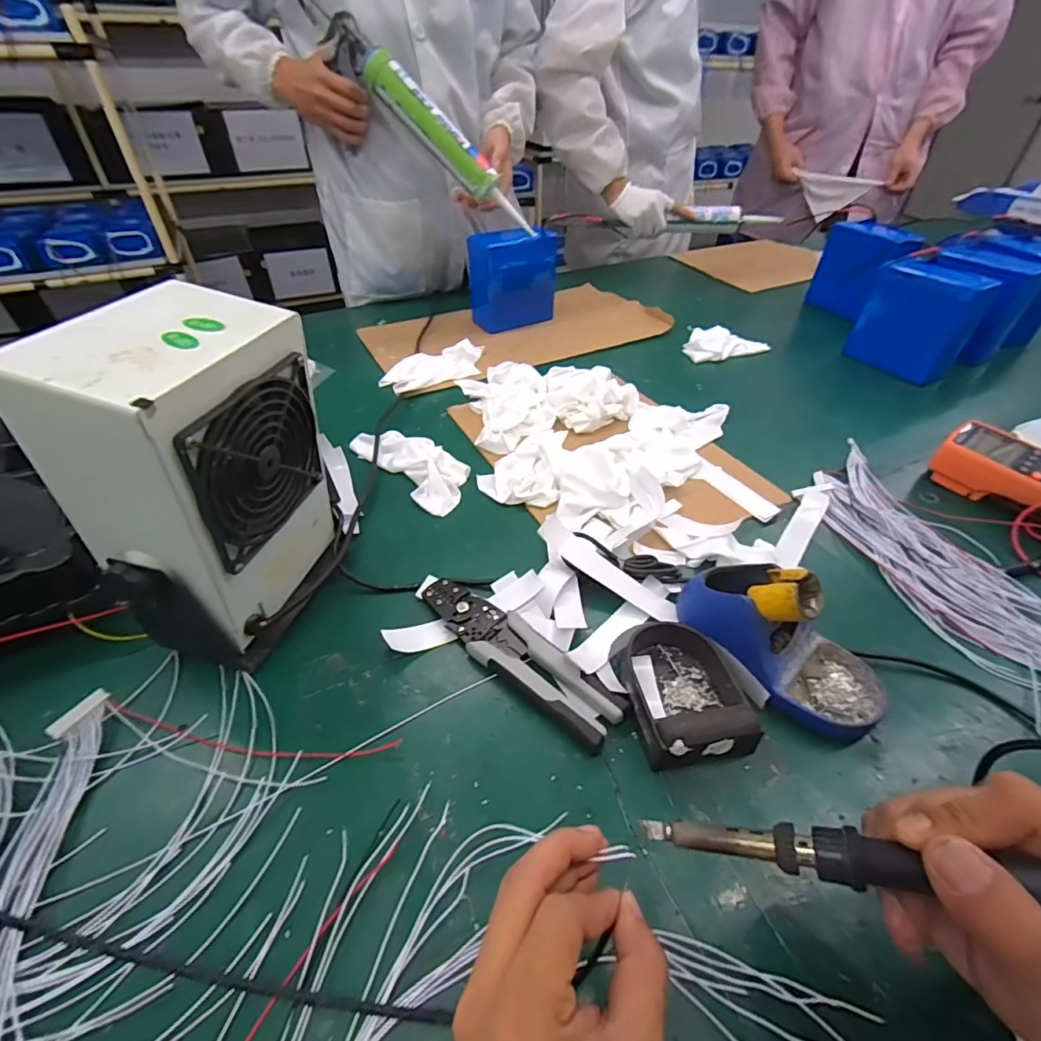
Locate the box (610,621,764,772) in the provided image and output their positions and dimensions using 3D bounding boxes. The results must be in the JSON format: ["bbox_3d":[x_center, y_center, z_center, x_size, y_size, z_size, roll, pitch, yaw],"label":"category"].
[{"bbox_3d":[0.122,0.120,0.378,0.084,0.032,0.115,-9,44,-10],"label":"box"}]

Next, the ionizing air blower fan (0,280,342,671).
[{"bbox_3d":[-0.223,-0.017,0.373,0.106,0.248,0.147,10,44,11],"label":"ionizing air blower fan"}]

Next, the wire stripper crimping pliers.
[{"bbox_3d":[-0.006,0.104,0.412,0.198,0.015,0.051,32,52,30],"label":"wire stripper crimping pliers"}]

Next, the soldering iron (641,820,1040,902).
[{"bbox_3d":[0.168,0.135,0.191,0.237,0.021,0.017,-7,39,25],"label":"soldering iron"}]

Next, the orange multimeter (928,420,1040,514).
[{"bbox_3d":[0.567,-0.038,0.551,0.101,0.053,0.189,-20,46,-20],"label":"orange multimeter"}]

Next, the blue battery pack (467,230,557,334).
[{"bbox_3d":[-0.015,-0.432,0.896,0.144,0.149,0.079,-18,46,-18],"label":"blue battery pack"}]

